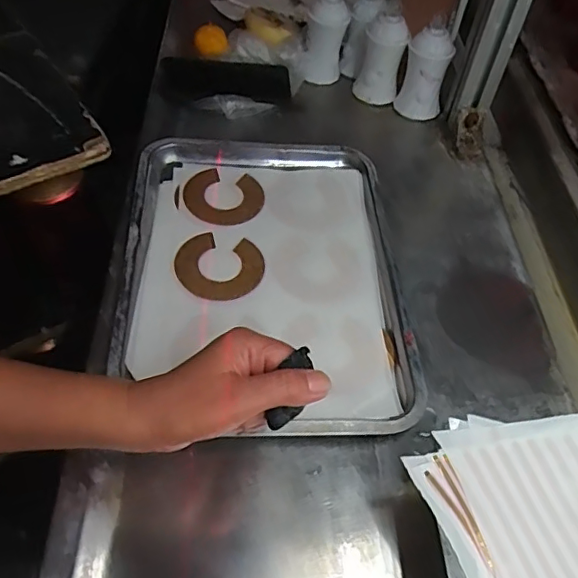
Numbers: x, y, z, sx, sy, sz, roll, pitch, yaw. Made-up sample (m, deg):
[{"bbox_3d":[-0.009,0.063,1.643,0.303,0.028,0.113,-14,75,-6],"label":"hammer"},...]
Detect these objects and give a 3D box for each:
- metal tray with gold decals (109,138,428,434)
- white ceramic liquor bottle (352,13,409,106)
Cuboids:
[{"bbox_3d":[-0.022,-0.024,0.532,0.252,0.033,0.341,-1,53,-4],"label":"metal tray with gold decals"},{"bbox_3d":[0.119,-0.301,0.719,0.056,0.102,0.058,12,53,5],"label":"white ceramic liquor bottle"}]

